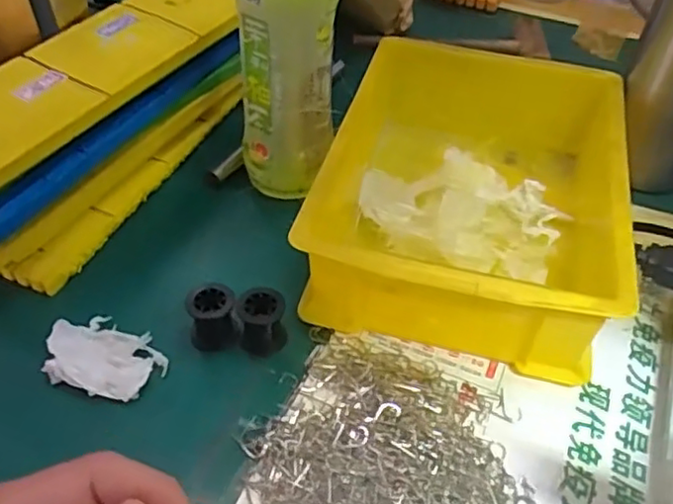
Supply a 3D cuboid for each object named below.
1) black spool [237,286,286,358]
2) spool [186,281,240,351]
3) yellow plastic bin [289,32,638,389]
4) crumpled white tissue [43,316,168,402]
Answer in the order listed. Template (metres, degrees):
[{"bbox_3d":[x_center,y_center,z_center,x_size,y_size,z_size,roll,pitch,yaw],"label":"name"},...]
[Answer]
[{"bbox_3d":[-0.043,0.040,0.376,0.026,0.032,0.025,-4,47,-6],"label":"black spool"},{"bbox_3d":[-0.072,0.037,0.376,0.027,0.036,0.023,-12,48,-13],"label":"spool"},{"bbox_3d":[0.088,-0.041,0.428,0.174,0.073,0.233,12,47,9],"label":"yellow plastic bin"},{"bbox_3d":[-0.130,0.059,0.363,0.061,0.019,0.046,18,49,15],"label":"crumpled white tissue"}]

